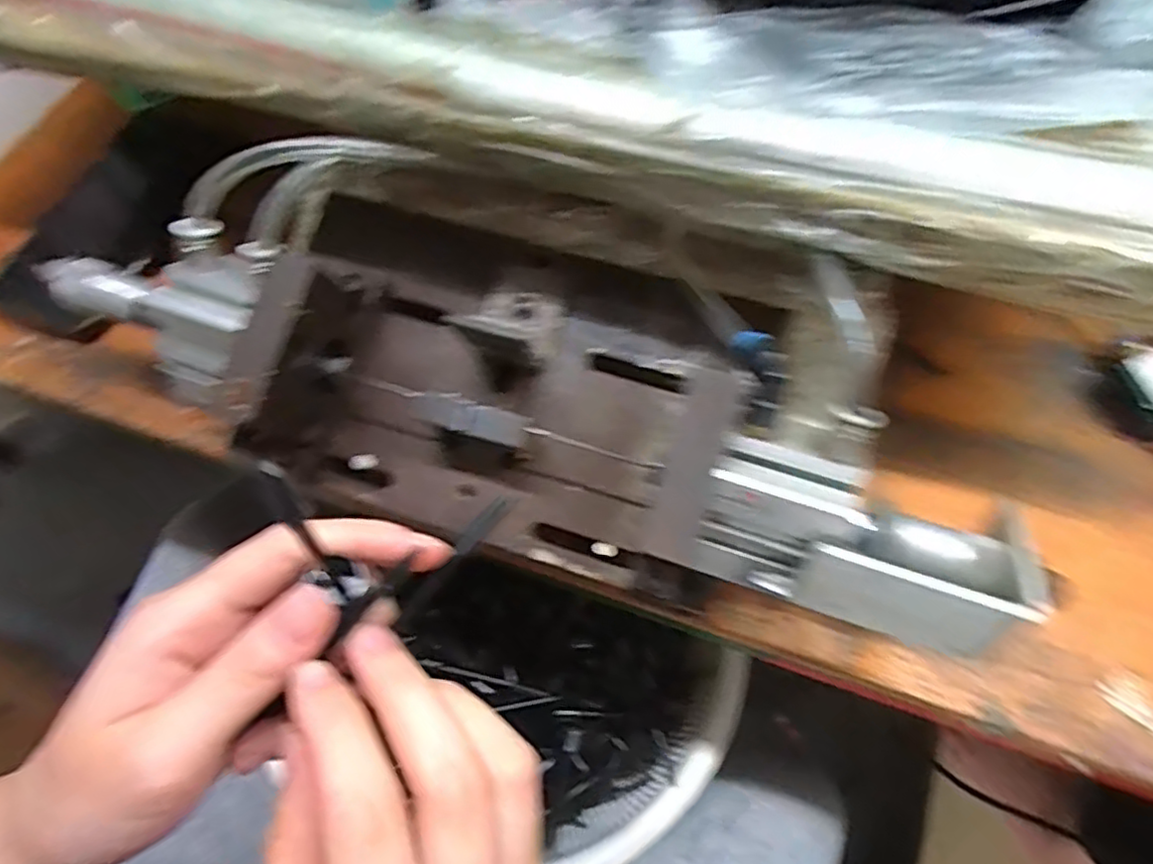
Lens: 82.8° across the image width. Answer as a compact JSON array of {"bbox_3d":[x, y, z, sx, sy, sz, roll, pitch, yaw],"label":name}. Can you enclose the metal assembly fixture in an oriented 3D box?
[{"bbox_3d":[-0.022,-0.037,0.295,0.436,0.090,0.154,17,65,8],"label":"metal assembly fixture"}]

